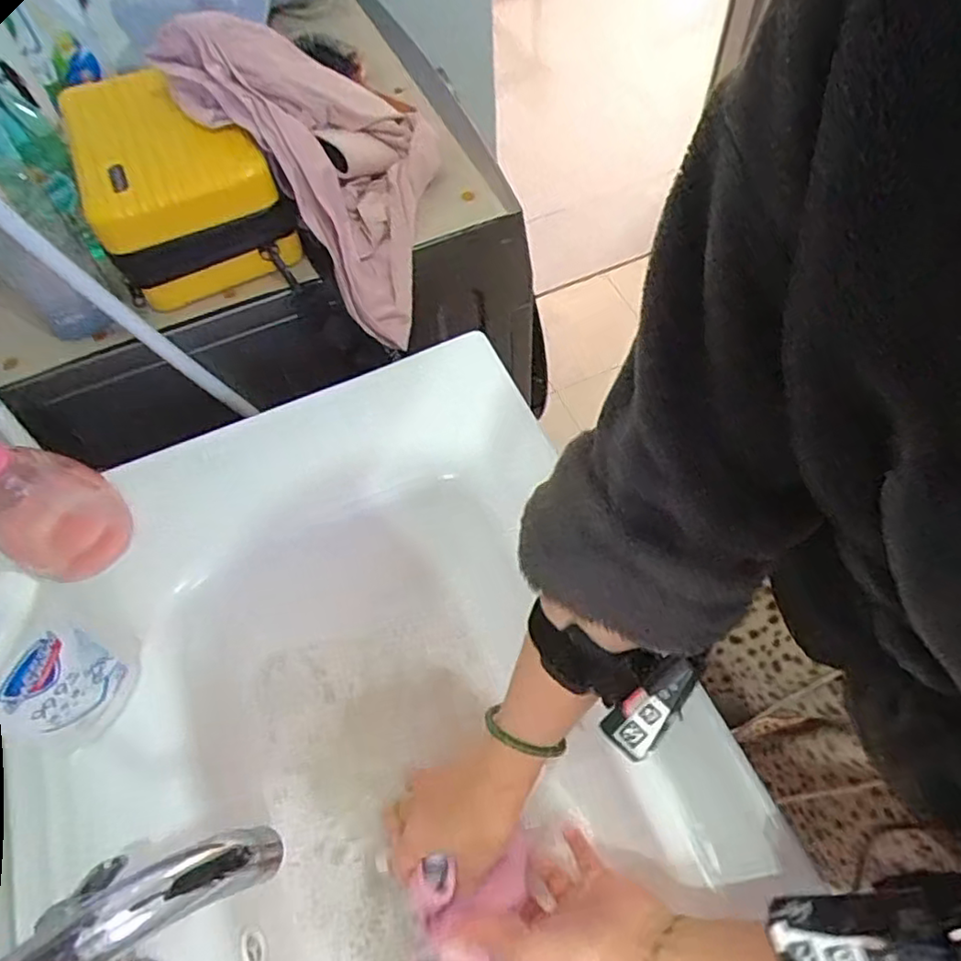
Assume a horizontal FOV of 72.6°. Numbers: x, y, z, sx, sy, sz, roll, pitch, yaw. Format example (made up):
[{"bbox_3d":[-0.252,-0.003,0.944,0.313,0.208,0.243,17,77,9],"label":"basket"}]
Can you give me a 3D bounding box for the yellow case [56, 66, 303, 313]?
[{"bbox_3d":[-0.286,-0.283,0.616,0.153,0.104,0.233,-28,63,-12],"label":"yellow case"}]

